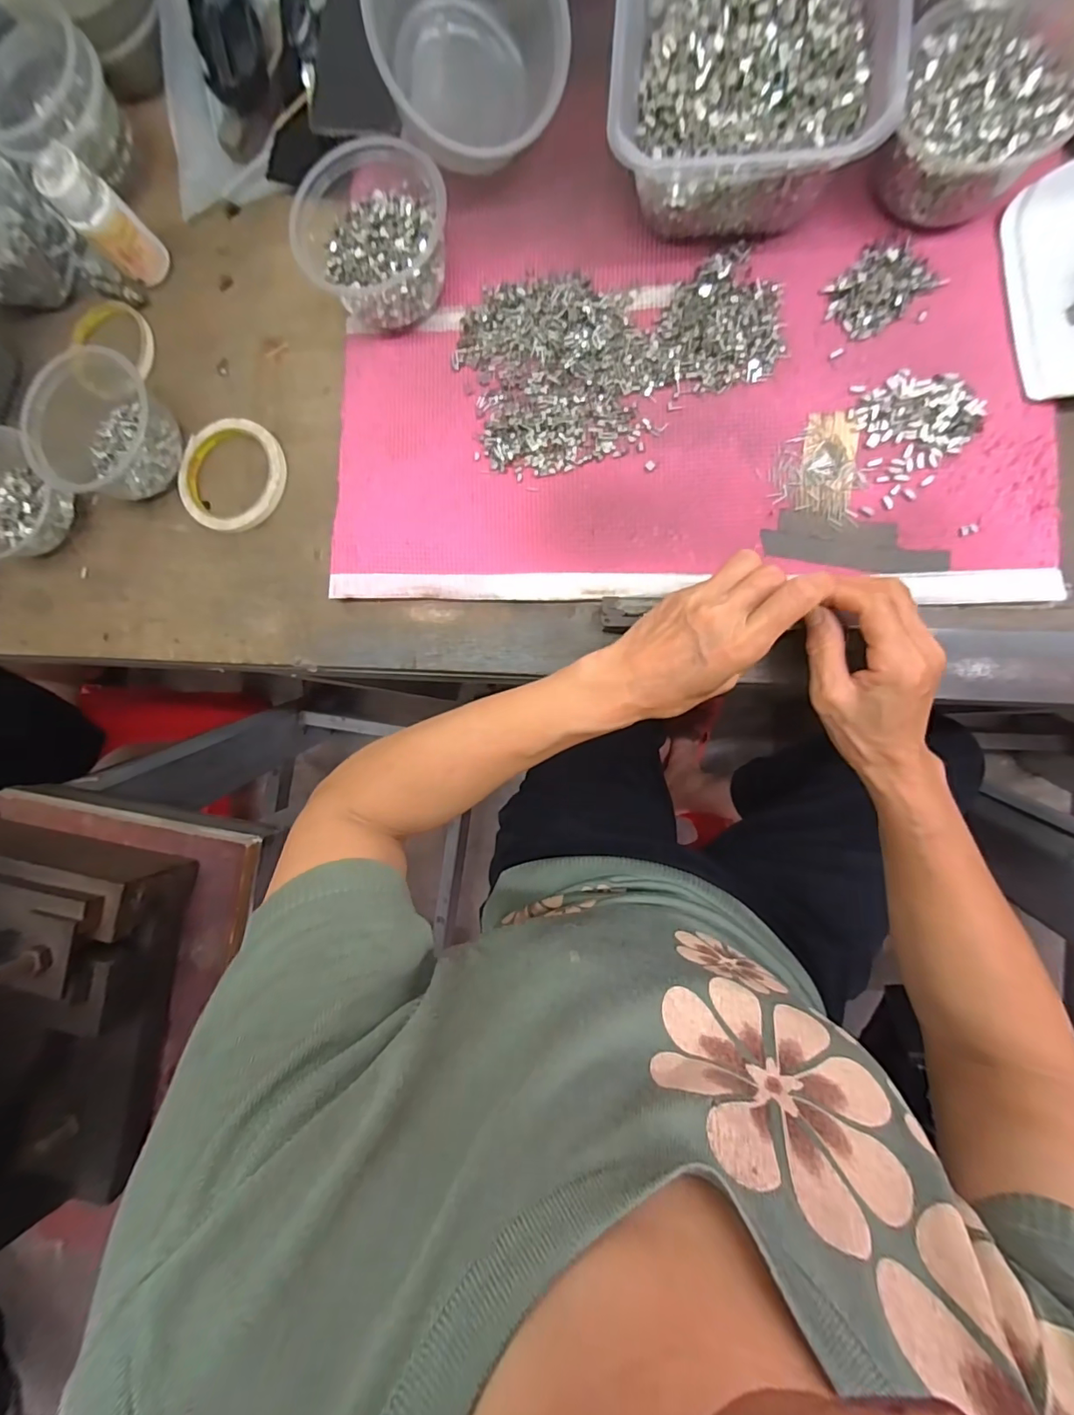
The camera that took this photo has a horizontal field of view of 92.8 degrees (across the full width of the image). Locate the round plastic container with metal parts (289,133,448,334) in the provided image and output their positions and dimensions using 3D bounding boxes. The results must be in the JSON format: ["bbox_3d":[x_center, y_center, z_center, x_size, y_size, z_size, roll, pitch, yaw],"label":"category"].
[{"bbox_3d":[-0.122,-0.360,0.394,0.107,0.062,0.105,0,90,9],"label":"round plastic container with metal parts"}]

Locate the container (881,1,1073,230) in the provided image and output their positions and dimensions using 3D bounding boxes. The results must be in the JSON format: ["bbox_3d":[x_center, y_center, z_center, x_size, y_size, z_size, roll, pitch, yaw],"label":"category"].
[{"bbox_3d":[0.290,-0.392,0.335,0.104,0.053,0.128,19,92,9],"label":"container"}]

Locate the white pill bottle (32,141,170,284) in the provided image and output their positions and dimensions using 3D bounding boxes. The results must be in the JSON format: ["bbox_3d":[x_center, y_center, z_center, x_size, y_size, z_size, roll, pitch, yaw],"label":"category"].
[{"bbox_3d":[-0.366,-0.412,0.431,0.044,0.074,0.043,-44,84,6],"label":"white pill bottle"}]

